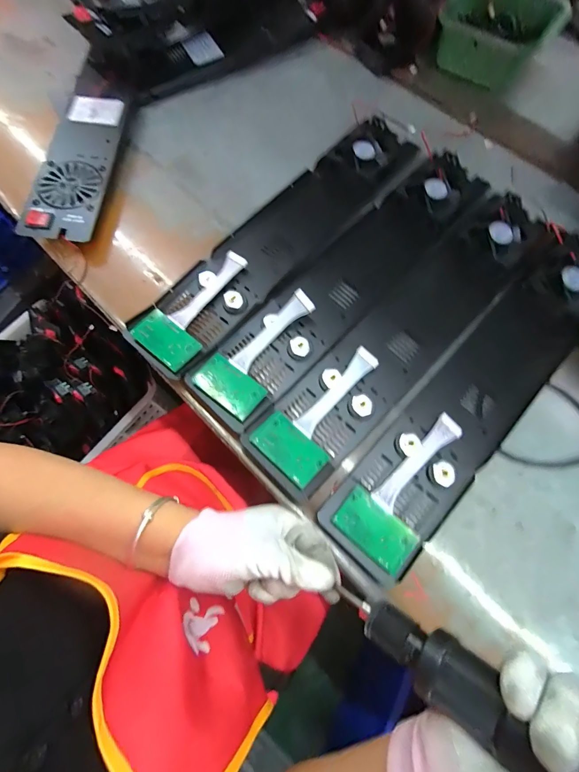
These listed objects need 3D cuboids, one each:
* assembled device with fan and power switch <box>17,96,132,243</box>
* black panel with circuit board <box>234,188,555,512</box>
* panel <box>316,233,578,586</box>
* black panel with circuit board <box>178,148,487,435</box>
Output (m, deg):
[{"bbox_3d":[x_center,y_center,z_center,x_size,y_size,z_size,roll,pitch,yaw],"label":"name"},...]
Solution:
[{"bbox_3d":[-0.300,-0.320,0.515,0.095,0.030,0.260,5,71,1],"label":"assembled device with fan and power switch"},{"bbox_3d":[0.140,-0.070,0.418,0.100,0.024,0.463,43,76,12],"label":"black panel with circuit board"},{"bbox_3d":[0.223,-0.003,0.393,0.098,0.025,0.468,42,76,12],"label":"panel"},{"bbox_3d":[0.074,-0.140,0.436,0.097,0.025,0.462,43,76,12],"label":"black panel with circuit board"}]

